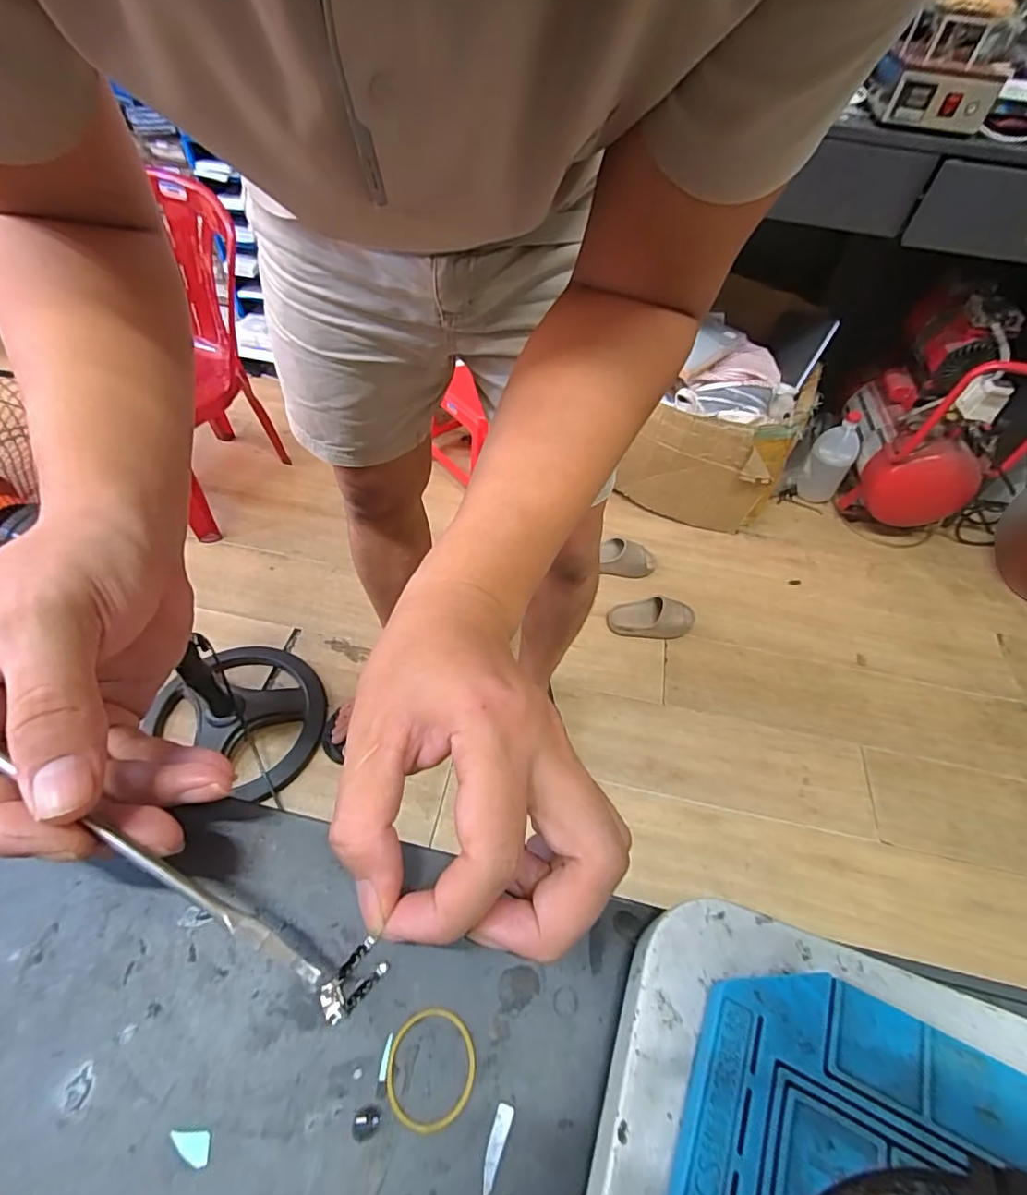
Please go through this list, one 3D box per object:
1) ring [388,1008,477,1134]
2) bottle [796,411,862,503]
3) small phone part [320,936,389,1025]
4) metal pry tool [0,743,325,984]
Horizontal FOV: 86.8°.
[{"bbox_3d":[-0.026,0.147,0.170,0.027,0.004,0.030,-4,53,-8],"label":"ring"},{"bbox_3d":[0.856,-0.370,1.472,0.113,0.241,0.136,32,57,19],"label":"bottle"},{"bbox_3d":[-0.054,0.128,0.181,0.013,0.004,0.024,36,59,20],"label":"small phone part"},{"bbox_3d":[-0.131,0.069,0.168,0.172,0.007,0.006,34,56,0],"label":"metal pry tool"}]

